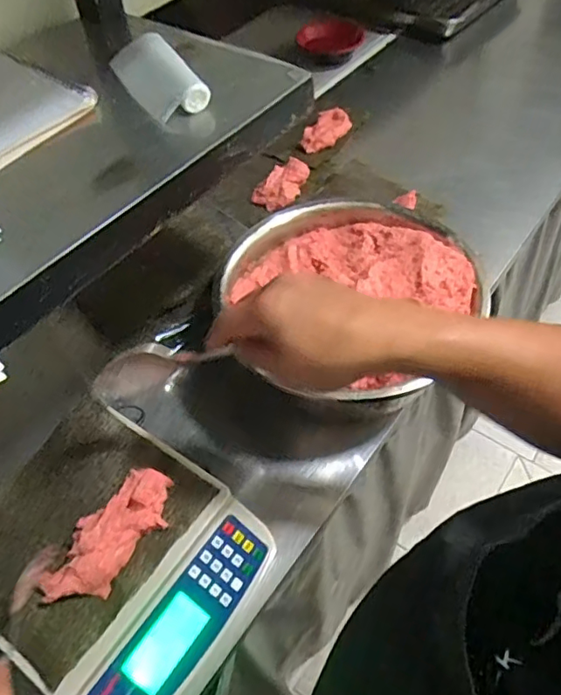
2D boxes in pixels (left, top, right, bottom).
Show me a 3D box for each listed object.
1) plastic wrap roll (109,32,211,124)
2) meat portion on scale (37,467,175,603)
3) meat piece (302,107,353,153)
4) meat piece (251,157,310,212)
[{"bbox_3d":[-0.120,-0.258,0.518,0.052,0.023,0.148,-25,55,-14],"label":"plastic wrap roll"},{"bbox_3d":[-0.151,0.164,0.491,0.060,0.035,0.132,30,61,24],"label":"meat portion on scale"},{"bbox_3d":[0.080,-0.379,0.969,0.053,0.031,0.104,33,62,26],"label":"meat piece"},{"bbox_3d":[0.009,-0.266,0.884,0.059,0.034,0.113,34,63,26],"label":"meat piece"}]

